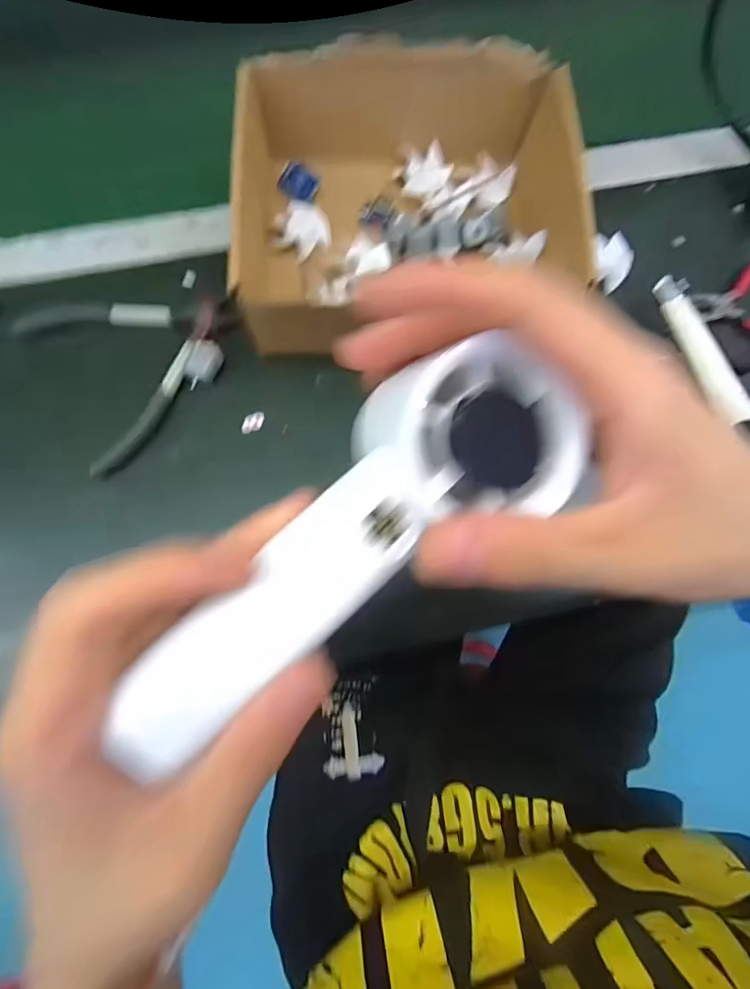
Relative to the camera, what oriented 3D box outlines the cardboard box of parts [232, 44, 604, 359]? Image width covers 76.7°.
[{"bbox_3d":[0.019,-0.197,0.329,0.219,0.097,0.168,-5,74,-4],"label":"cardboard box of parts"}]

